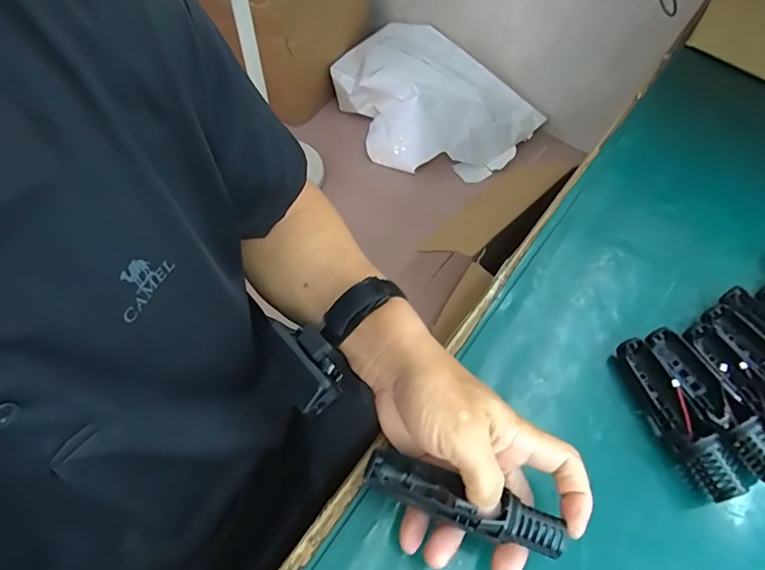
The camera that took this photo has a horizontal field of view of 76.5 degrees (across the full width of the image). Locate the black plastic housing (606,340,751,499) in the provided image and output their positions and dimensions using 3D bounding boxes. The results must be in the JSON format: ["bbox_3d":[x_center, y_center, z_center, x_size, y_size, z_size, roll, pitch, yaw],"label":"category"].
[{"bbox_3d":[0.215,0.096,0.358,0.028,0.034,0.118,-13,58,-11],"label":"black plastic housing"}]

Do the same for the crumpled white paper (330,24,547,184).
[{"bbox_3d":[0.152,-0.595,1.599,0.639,0.205,0.438,33,61,18],"label":"crumpled white paper"}]

